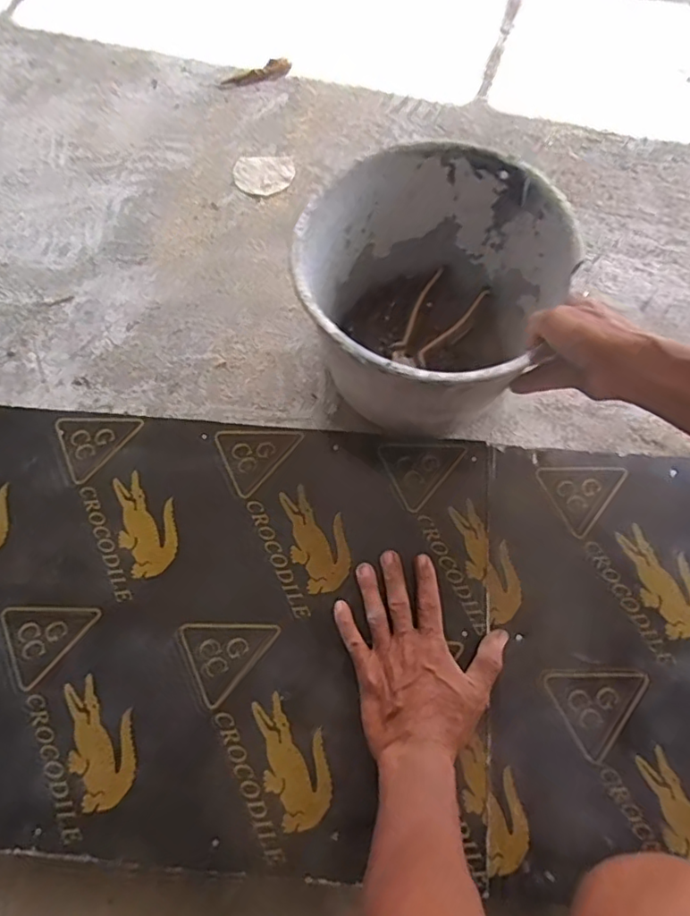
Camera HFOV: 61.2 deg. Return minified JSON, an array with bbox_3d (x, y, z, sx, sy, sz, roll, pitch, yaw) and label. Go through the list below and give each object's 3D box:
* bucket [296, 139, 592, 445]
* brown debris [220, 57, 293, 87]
[{"bbox_3d":[0.083,-0.170,0.620,0.239,0.167,0.265,39,73,13],"label":"bucket"},{"bbox_3d":[-0.138,-0.598,0.904,0.109,0.026,0.026,-11,69,-5],"label":"brown debris"}]

